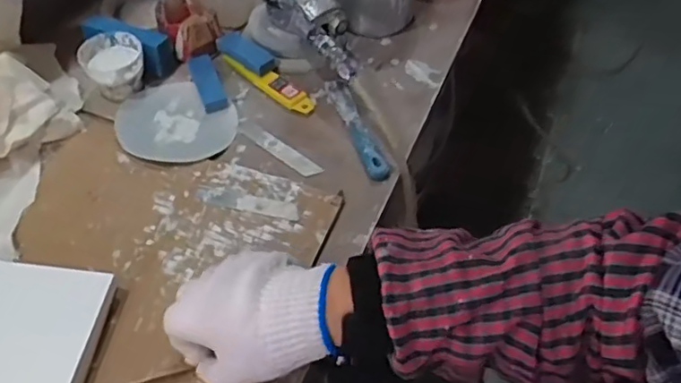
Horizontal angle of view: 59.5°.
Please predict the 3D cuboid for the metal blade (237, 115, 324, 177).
[{"bbox_3d":[-0.062,-0.044,0.586,0.104,0.006,0.018,34,70,22],"label":"metal blade"}]

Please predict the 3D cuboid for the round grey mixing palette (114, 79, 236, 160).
[{"bbox_3d":[-0.165,-0.069,0.595,0.116,0.009,0.102,27,57,18],"label":"round grey mixing palette"}]

